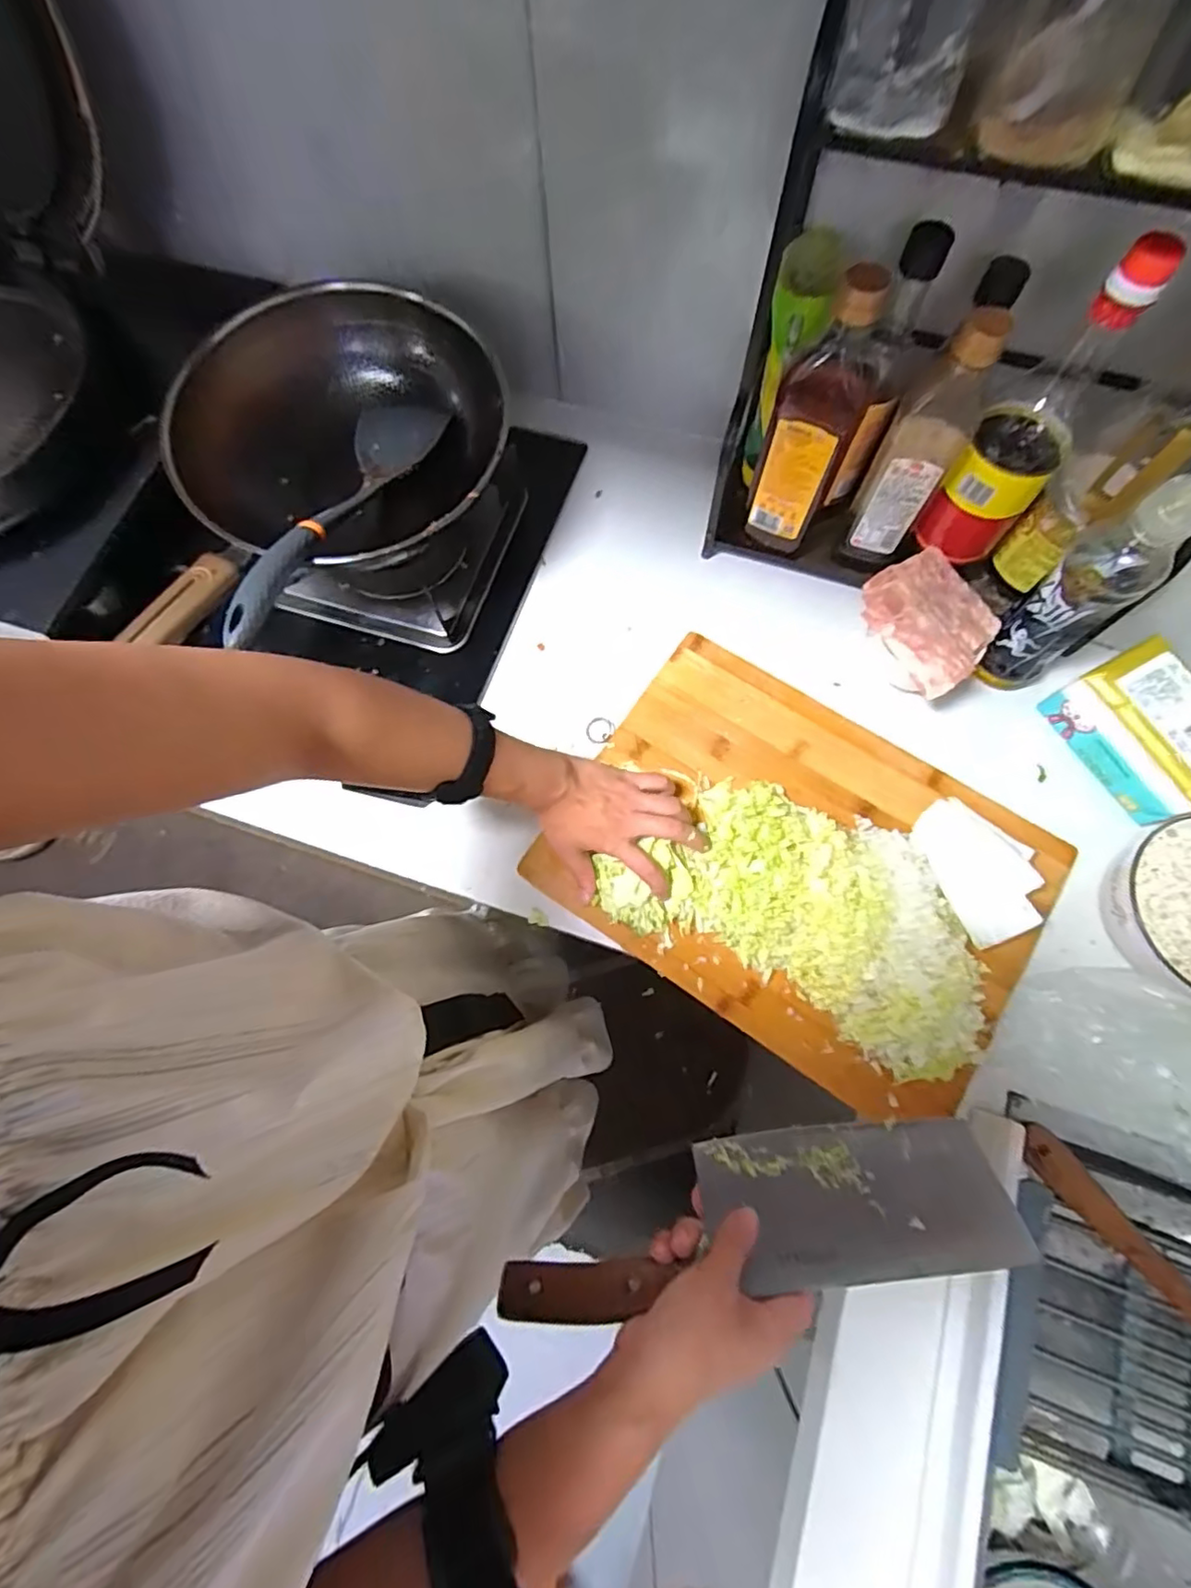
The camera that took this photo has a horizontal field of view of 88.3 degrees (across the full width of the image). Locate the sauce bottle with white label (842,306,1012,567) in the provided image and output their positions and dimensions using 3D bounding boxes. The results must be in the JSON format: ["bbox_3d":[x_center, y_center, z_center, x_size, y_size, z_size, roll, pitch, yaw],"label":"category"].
[{"bbox_3d":[0.287,-0.308,0.541,0.060,0.219,0.069,25,75,9],"label":"sauce bottle with white label"}]

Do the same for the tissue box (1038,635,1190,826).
[{"bbox_3d":[0.502,-0.054,0.562,0.073,0.081,0.140,-27,74,-7],"label":"tissue box"}]

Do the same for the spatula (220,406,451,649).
[{"bbox_3d":[-0.238,-0.261,0.561,0.080,0.038,0.350,13,54,5],"label":"spatula"}]

